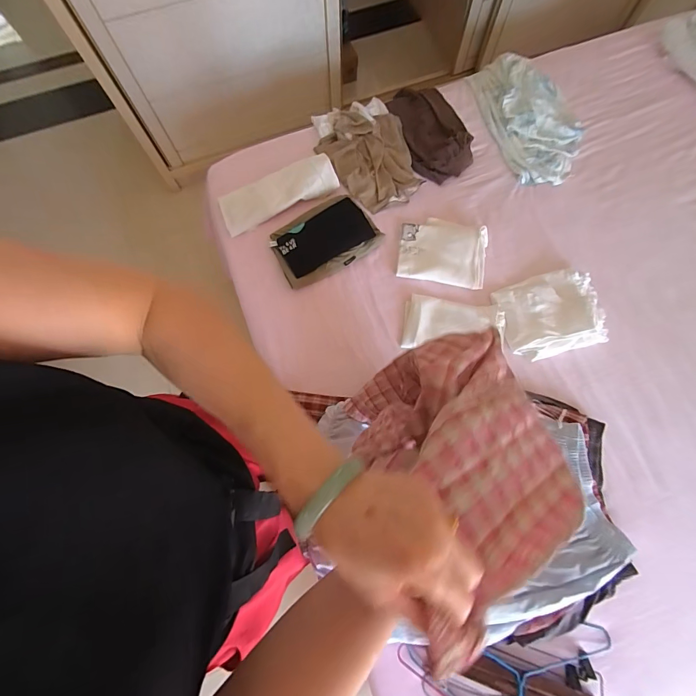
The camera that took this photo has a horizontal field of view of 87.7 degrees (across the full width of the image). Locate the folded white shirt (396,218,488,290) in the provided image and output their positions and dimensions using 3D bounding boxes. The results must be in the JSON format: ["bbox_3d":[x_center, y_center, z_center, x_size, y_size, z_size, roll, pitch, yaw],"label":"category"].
[{"bbox_3d":[0.262,-0.270,0.990,0.235,0.034,0.195,10,73,2],"label":"folded white shirt"}]

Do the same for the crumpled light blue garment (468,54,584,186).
[{"bbox_3d":[0.567,-0.738,1.137,0.262,0.040,0.522,-17,74,-7],"label":"crumpled light blue garment"}]

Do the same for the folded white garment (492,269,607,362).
[{"bbox_3d":[0.527,-0.094,0.925,0.264,0.060,0.213,-14,74,-6],"label":"folded white garment"}]

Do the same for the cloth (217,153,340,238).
[{"bbox_3d":[-0.200,-0.443,1.031,0.336,0.028,0.123,-29,86,-2],"label":"cloth"}]

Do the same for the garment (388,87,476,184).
[{"bbox_3d":[0.258,-0.679,1.105,0.194,0.053,0.367,-13,74,-5],"label":"garment"}]

